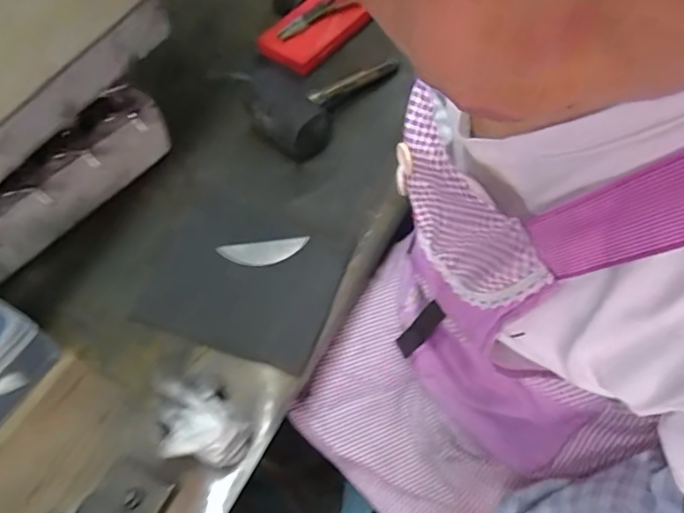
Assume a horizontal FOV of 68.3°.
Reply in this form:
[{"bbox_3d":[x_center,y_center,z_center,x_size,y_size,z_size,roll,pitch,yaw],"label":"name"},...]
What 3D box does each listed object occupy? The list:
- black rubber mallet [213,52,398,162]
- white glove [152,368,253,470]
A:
[{"bbox_3d":[-0.018,-0.238,0.703,0.240,0.061,0.145,-35,63,-17],"label":"black rubber mallet"},{"bbox_3d":[-0.135,0.151,0.465,0.068,0.062,0.092,-40,64,-20],"label":"white glove"}]

